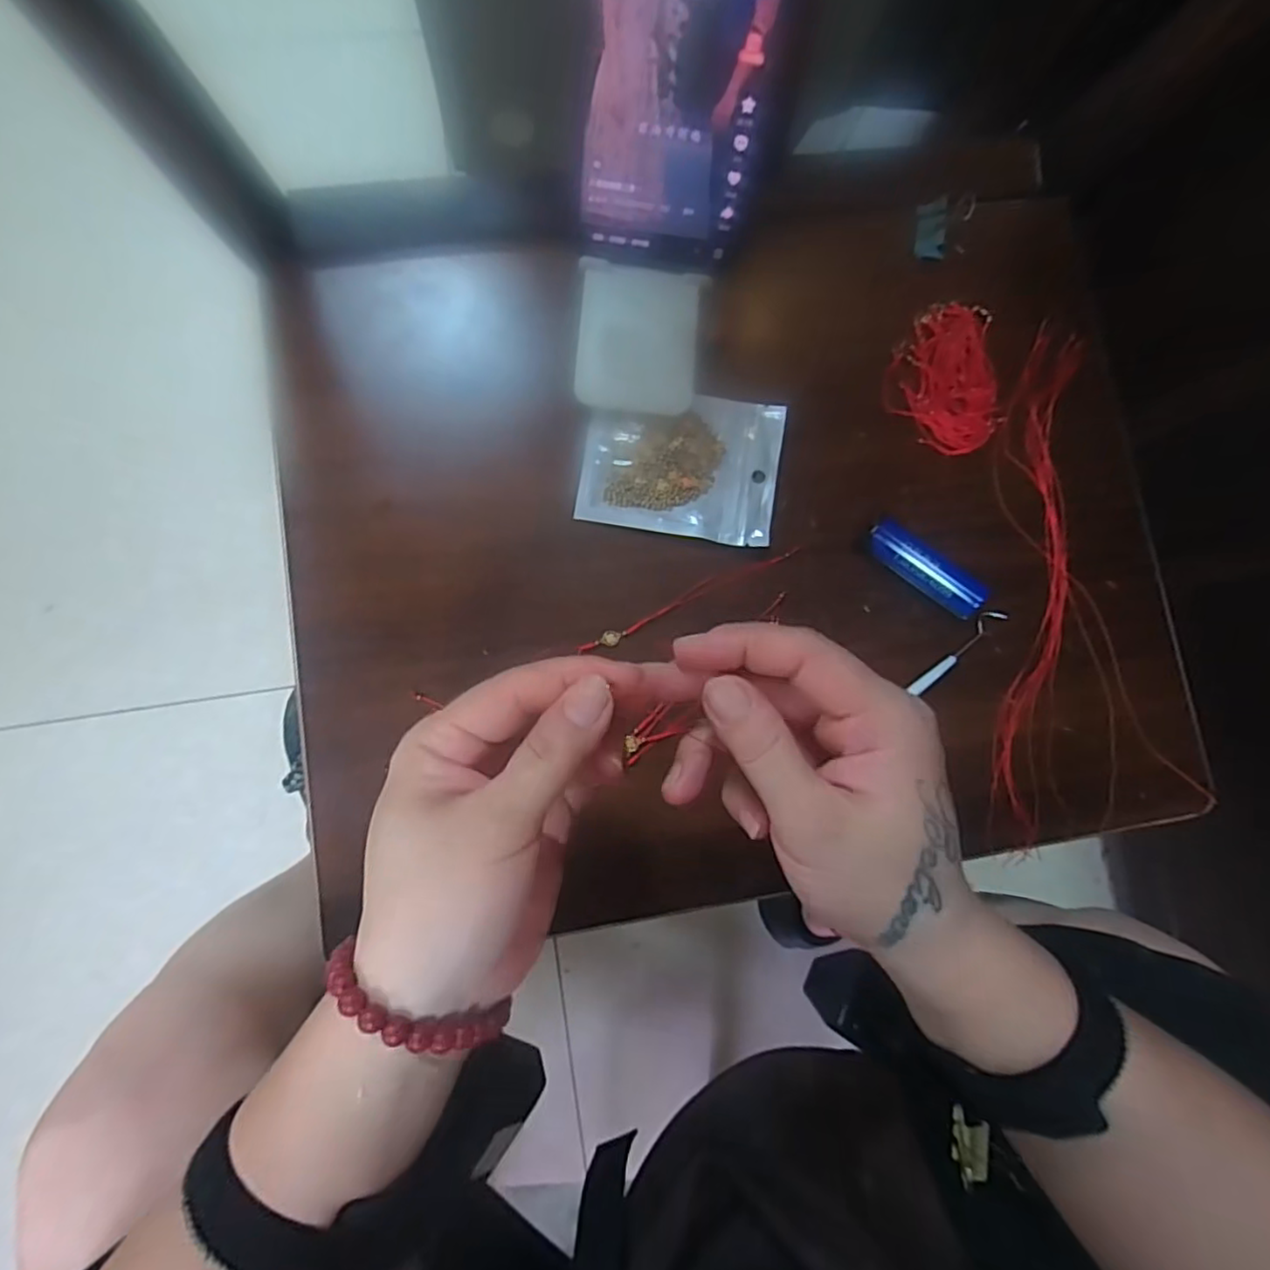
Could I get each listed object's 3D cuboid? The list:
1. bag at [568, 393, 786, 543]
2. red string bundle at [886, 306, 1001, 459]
[{"bbox_3d":[0.026,-0.095,0.363,0.107,0.005,0.081,9,83,-3],"label":"bag"},{"bbox_3d":[0.178,-0.149,0.380,0.066,0.008,0.087,-4,84,-5],"label":"red string bundle"}]

